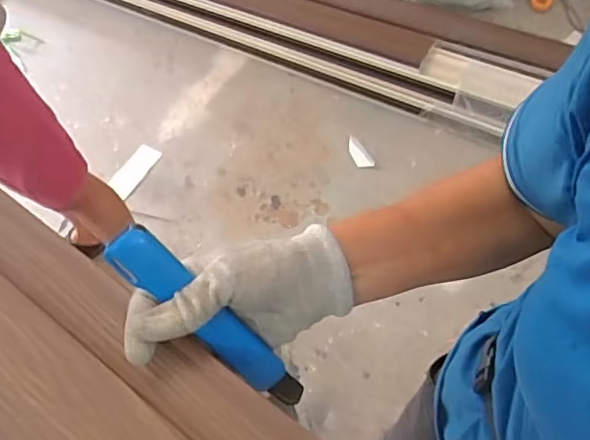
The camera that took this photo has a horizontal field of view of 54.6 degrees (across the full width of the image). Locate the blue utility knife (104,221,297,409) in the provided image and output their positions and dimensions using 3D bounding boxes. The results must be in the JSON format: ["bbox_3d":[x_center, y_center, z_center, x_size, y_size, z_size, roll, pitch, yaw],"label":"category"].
[{"bbox_3d":[-0.052,0.067,0.365,0.163,0.012,0.027,46,67,-18],"label":"blue utility knife"}]

